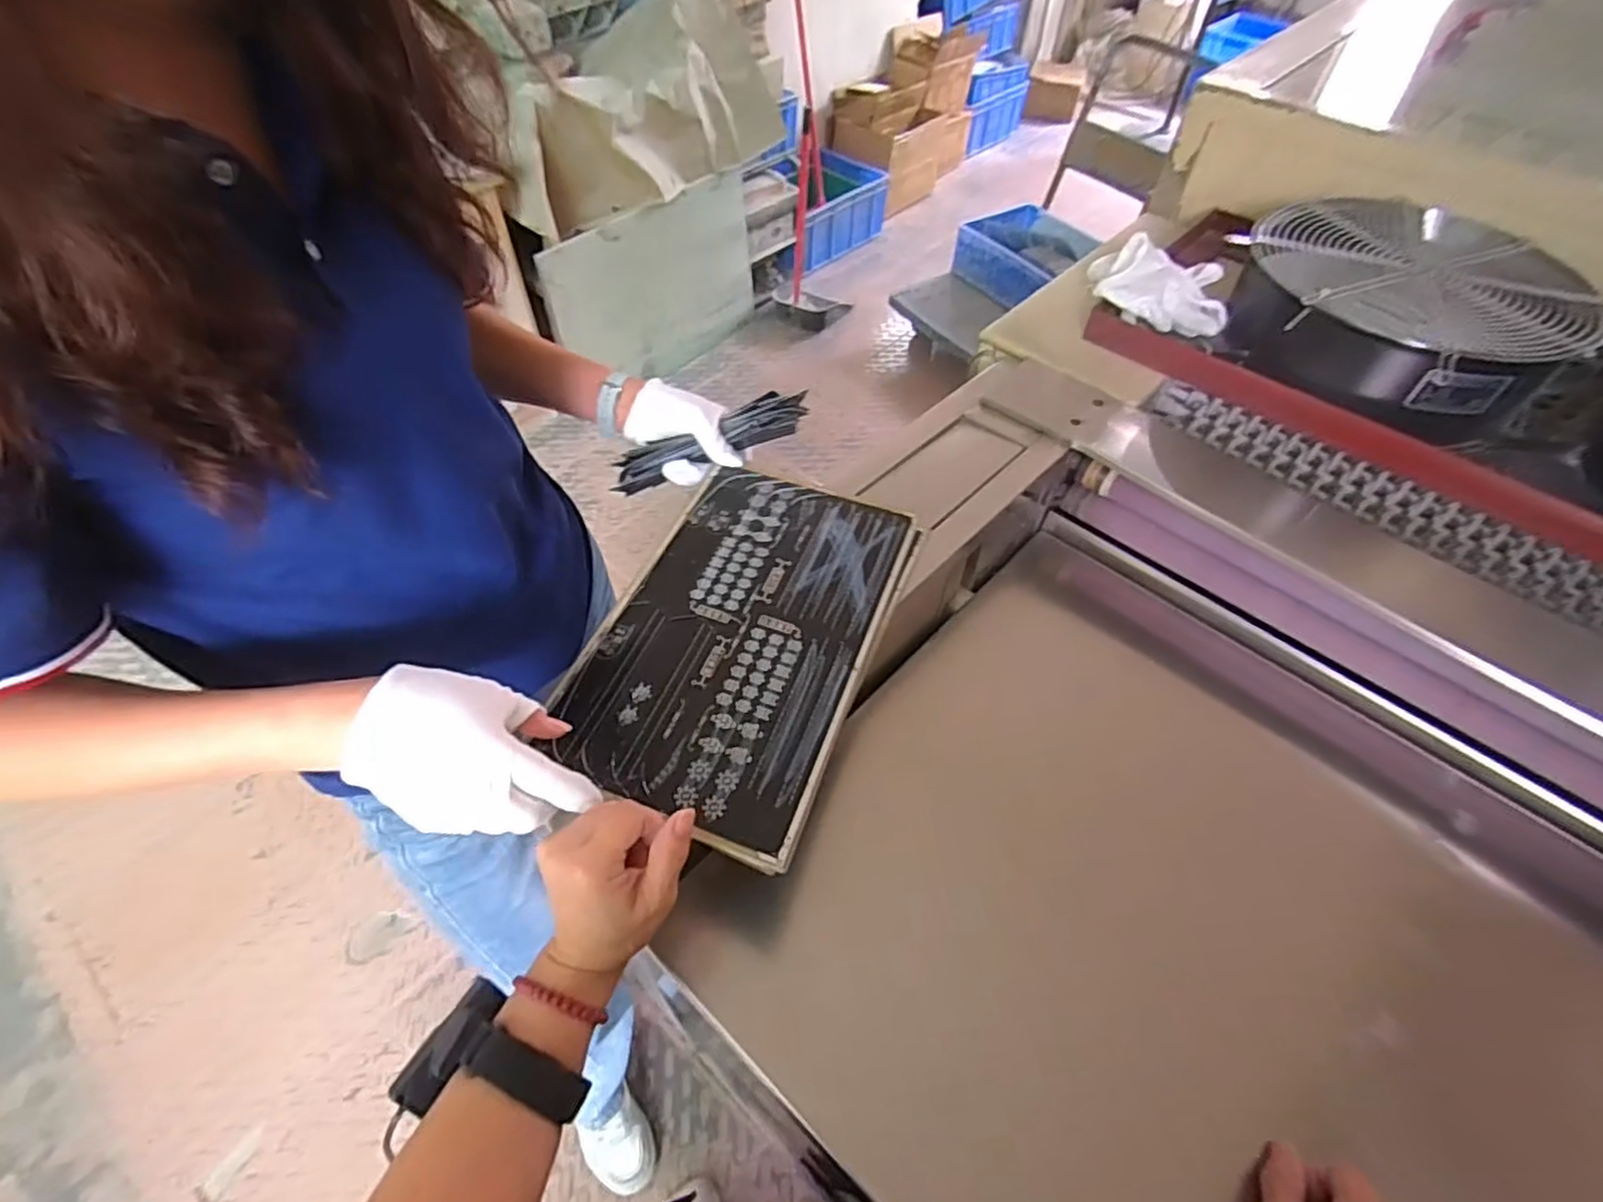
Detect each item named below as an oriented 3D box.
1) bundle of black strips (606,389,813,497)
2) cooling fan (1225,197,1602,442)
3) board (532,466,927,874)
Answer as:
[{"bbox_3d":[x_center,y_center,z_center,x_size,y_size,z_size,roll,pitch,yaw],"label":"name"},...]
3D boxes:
[{"bbox_3d":[-0.091,-0.156,0.704,0.202,0.035,0.033,-18,51,12],"label":"bundle of black strips"},{"bbox_3d":[0.647,-0.314,0.787,0.314,0.117,0.315,-38,62,-26],"label":"cooling fan"},{"bbox_3d":[-0.040,0.021,0.566,0.203,0.018,0.327,18,54,13],"label":"board"}]

